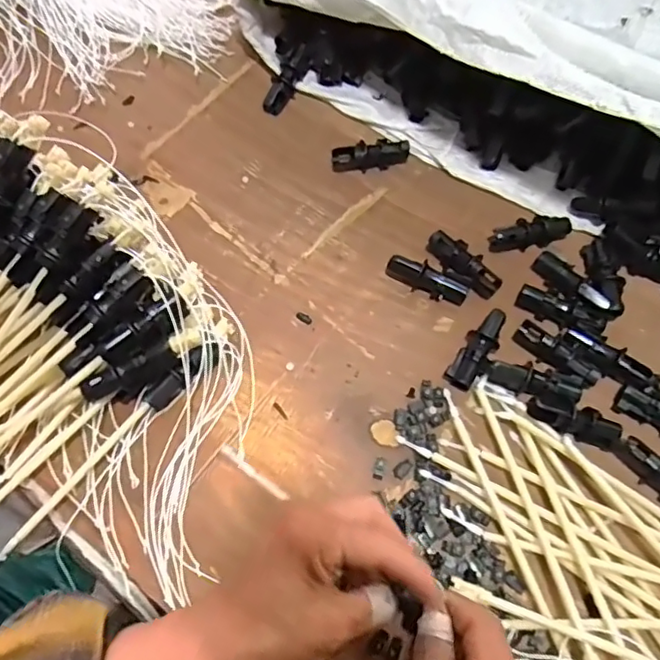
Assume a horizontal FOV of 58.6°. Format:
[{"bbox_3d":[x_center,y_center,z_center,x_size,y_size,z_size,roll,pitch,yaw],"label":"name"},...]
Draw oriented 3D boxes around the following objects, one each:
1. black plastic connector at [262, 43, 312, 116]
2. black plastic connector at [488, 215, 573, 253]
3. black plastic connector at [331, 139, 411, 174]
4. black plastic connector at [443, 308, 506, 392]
[{"bbox_3d":[-0.038,-0.231,0.546,0.021,0.017,0.066,30,86,12],"label":"black plastic connector"},{"bbox_3d":[0.166,-0.081,0.486,0.066,0.015,0.020,-12,66,-6],"label":"black plastic connector"},{"bbox_3d":[0.036,-0.155,0.519,0.068,0.022,0.019,-9,66,-4],"label":"black plastic connector"},{"bbox_3d":[0.113,0.014,0.448,0.023,0.018,0.066,32,69,13],"label":"black plastic connector"}]

